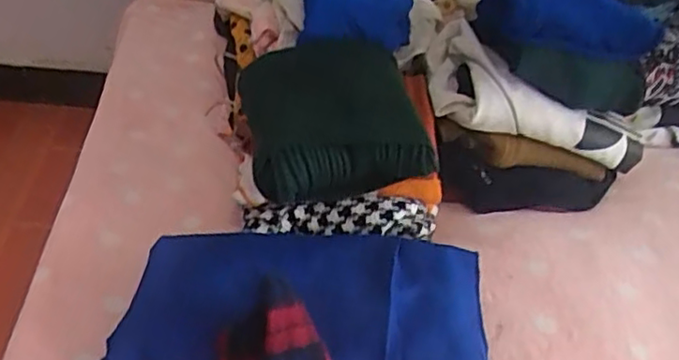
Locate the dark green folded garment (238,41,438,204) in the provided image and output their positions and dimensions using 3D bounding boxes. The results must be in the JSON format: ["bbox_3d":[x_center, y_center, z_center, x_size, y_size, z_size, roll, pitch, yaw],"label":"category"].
[{"bbox_3d":[-0.010,-0.075,0.759,0.196,0.113,0.193,-2,43,-12],"label":"dark green folded garment"}]

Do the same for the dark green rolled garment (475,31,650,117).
[{"bbox_3d":[0.283,-0.140,0.808,0.212,0.072,0.087,19,42,-8],"label":"dark green rolled garment"}]

